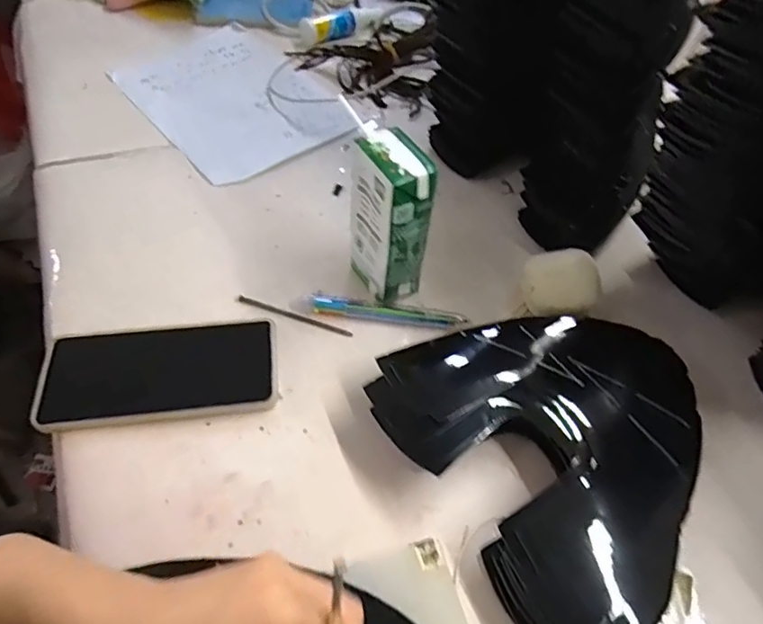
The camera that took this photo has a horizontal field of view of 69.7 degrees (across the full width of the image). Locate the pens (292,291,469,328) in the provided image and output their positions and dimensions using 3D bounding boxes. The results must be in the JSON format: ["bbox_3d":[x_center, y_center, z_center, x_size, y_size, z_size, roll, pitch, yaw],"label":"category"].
[{"bbox_3d":[-0.001,0.000,0.445,0.137,0.016,0.018,8,54,1],"label":"pens"}]

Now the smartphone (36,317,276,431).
[{"bbox_3d":[-0.159,0.043,0.400,0.162,0.011,0.075,-7,55,-9],"label":"smartphone"}]

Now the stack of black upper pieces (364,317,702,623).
[{"bbox_3d":[0.116,0.085,0.366,0.186,0.052,0.215,-28,61,-22],"label":"stack of black upper pieces"}]

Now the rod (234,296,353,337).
[{"bbox_3d":[-0.070,0.003,0.443,0.097,0.007,0.007,18,53,8],"label":"rod"}]

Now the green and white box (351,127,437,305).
[{"bbox_3d":[0.006,-0.068,0.421,0.044,0.133,0.059,-25,60,-20],"label":"green and white box"}]

